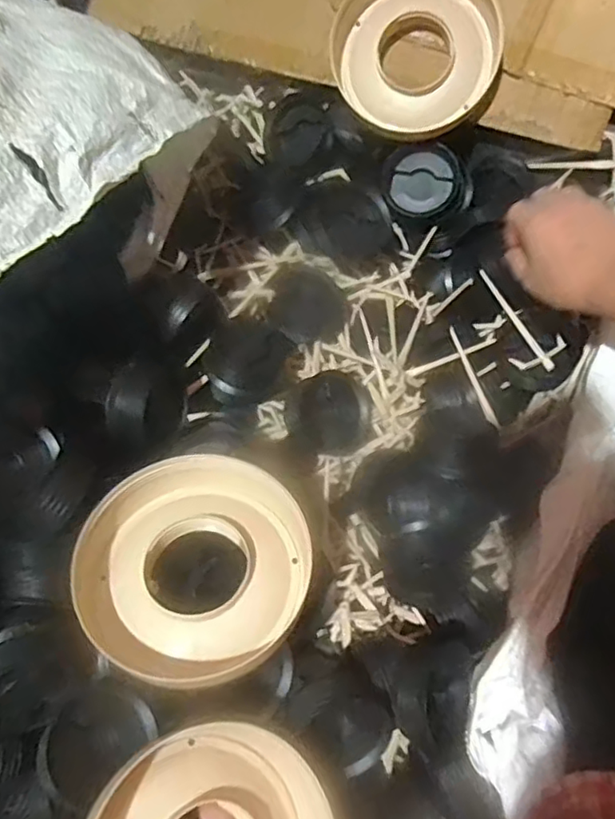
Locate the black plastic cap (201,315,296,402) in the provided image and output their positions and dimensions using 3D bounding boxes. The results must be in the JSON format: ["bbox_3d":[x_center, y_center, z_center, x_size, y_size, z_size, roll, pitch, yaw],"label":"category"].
[{"bbox_3d":[-0.053,-0.045,0.577,0.073,0.022,0.075,0,70,1],"label":"black plastic cap"}]

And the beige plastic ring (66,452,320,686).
[{"bbox_3d":[-0.081,0.115,0.469,0.161,0.045,0.161,7,65,-14],"label":"beige plastic ring"}]

